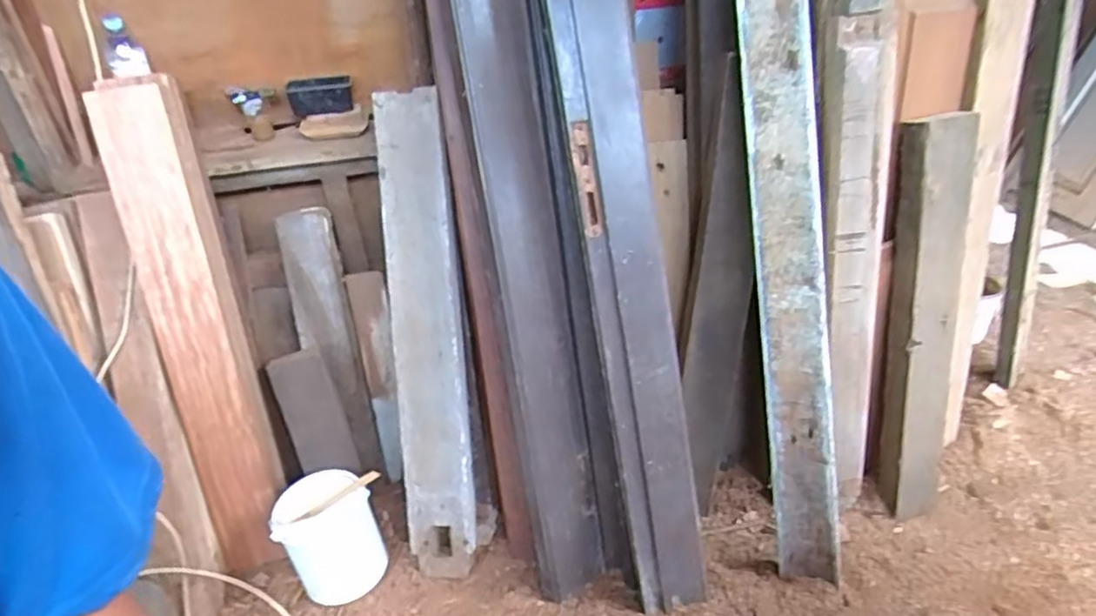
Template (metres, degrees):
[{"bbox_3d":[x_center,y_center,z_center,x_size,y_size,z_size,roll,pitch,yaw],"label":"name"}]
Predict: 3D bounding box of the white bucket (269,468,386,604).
[{"bbox_3d":[-0.430,0.447,1.277,0.179,0.211,0.160,-14,36,-17],"label":"white bucket"}]

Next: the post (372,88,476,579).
[{"bbox_3d":[-0.238,0.065,1.280,0.148,0.959,0.060,-4,7,-2],"label":"post"}]

